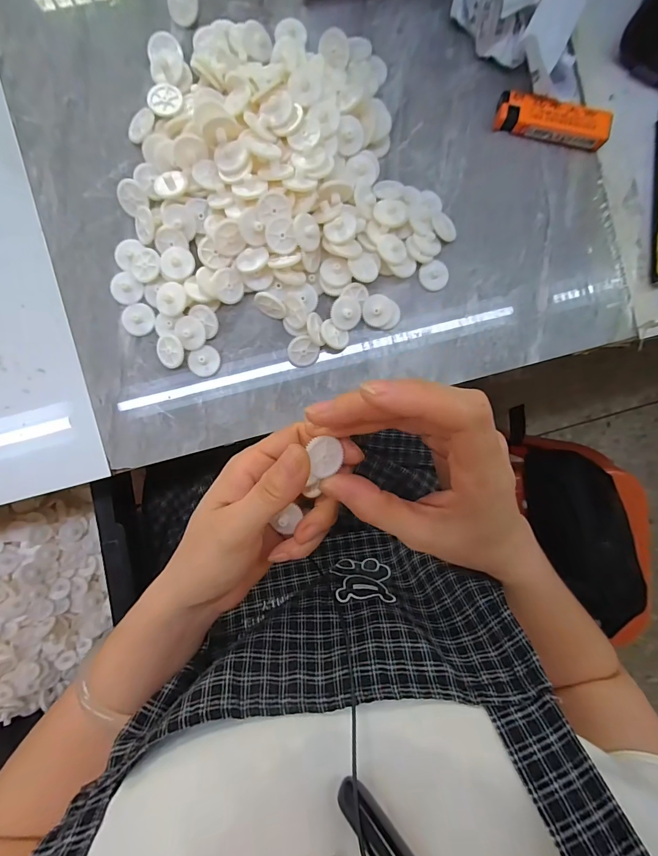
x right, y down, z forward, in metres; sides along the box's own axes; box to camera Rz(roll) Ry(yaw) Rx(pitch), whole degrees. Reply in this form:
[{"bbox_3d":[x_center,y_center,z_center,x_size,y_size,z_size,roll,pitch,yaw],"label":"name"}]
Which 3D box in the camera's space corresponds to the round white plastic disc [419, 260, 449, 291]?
[{"bbox_3d":[0.076,-0.110,0.276,0.021,0.004,0.020,0,91,-5],"label":"round white plastic disc"}]

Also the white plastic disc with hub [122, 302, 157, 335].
[{"bbox_3d":[-0.129,-0.074,0.259,0.021,0.004,0.021,0,91,-5],"label":"white plastic disc with hub"}]

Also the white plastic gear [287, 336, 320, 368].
[{"bbox_3d":[-0.017,-0.052,0.264,0.021,0.004,0.022,-14,127,-8],"label":"white plastic gear"}]

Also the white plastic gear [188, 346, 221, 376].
[{"bbox_3d":[-0.085,-0.045,0.263,0.021,0.004,0.019,-25,93,-4],"label":"white plastic gear"}]

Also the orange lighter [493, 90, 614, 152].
[{"bbox_3d":[0.161,-0.220,0.275,0.079,0.015,0.023,13,90,-5],"label":"orange lighter"}]

